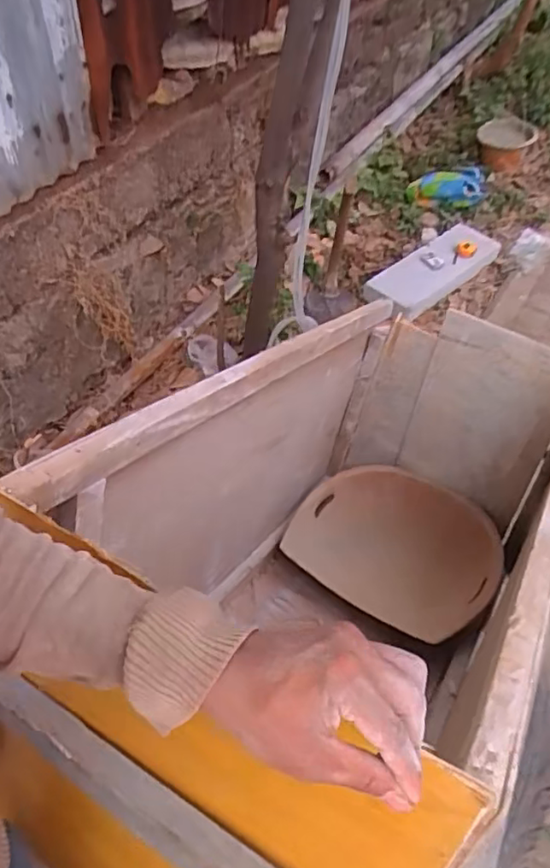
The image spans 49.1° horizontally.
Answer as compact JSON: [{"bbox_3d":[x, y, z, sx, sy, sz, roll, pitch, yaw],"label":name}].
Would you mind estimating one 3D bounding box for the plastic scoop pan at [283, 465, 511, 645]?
[{"bbox_3d":[0.269,0.230,1.328,0.433,0.103,0.372,30,56,19],"label":"plastic scoop pan"}]

